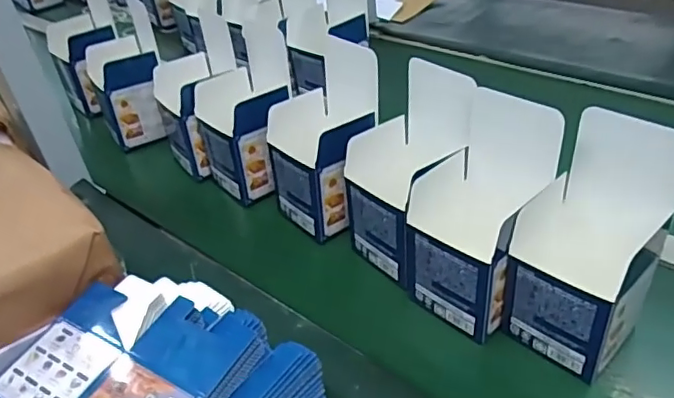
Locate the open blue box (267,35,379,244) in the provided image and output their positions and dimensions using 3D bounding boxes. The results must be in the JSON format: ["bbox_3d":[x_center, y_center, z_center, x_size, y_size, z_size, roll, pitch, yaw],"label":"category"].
[{"bbox_3d":[-0.013,-0.063,0.595,0.107,0.162,0.097,-34,46,-28],"label":"open blue box"}]

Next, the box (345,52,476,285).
[{"bbox_3d":[0.065,-0.021,0.536,0.097,0.177,0.100,-33,46,-27],"label":"box"}]

